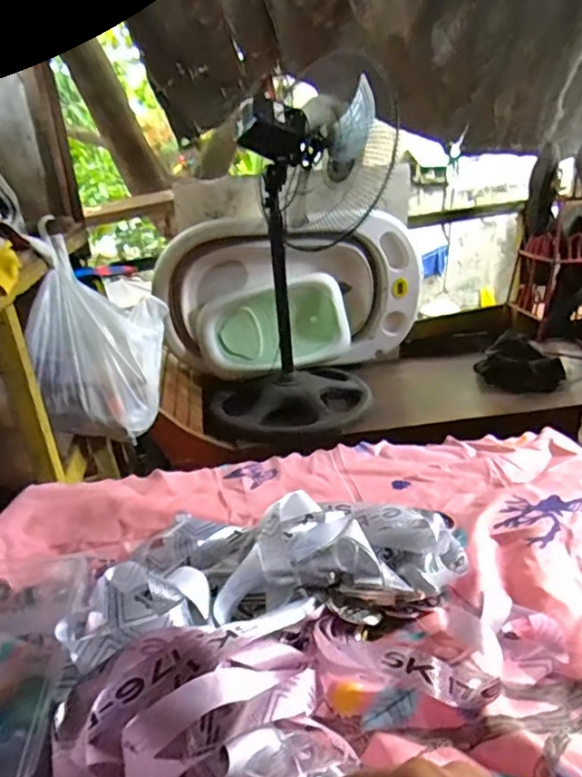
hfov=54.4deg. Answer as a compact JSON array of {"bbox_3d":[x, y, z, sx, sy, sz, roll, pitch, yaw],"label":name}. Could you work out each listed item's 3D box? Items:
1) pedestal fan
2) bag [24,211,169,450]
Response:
[{"bbox_3d":[0.035,-0.309,1.523,0.488,0.834,0.447,-4,24,-1],"label":"pedestal fan"},{"bbox_3d":[-0.446,-0.109,1.306,0.267,0.393,0.206,-2,24,3],"label":"bag"}]

